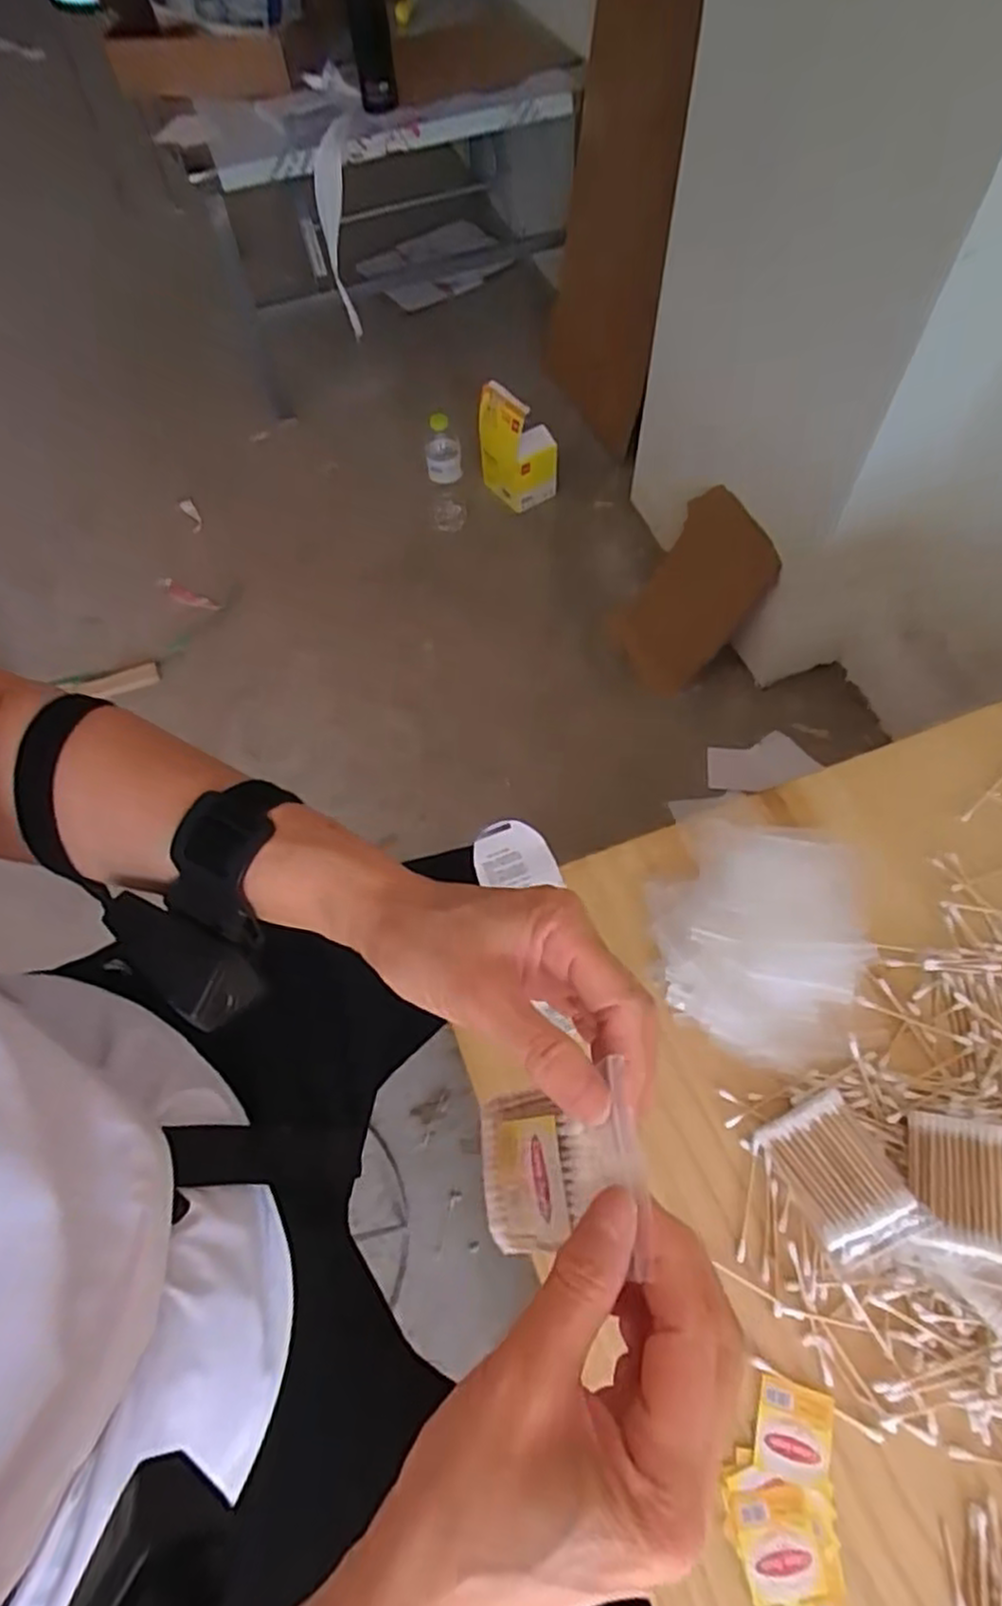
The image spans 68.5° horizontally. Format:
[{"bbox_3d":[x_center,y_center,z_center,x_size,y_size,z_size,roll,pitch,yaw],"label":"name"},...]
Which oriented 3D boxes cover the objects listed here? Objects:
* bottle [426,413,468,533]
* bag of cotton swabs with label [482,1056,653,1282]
[{"bbox_3d":[-0.101,-0.588,1.337,0.065,0.215,0.062,-8,62,-2],"label":"bottle"},{"bbox_3d":[0.022,0.135,0.272,0.017,0.082,0.057,9,63,-36],"label":"bag of cotton swabs with label"}]

